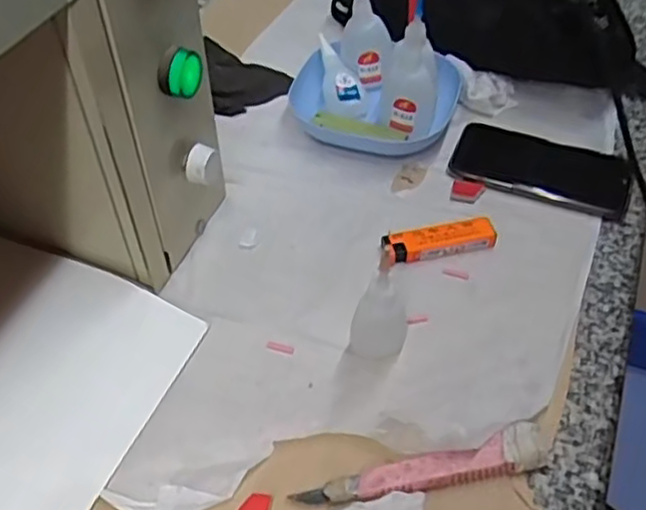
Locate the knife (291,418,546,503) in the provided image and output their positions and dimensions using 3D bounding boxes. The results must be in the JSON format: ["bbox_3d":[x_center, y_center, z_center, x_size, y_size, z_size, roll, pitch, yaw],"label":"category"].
[{"bbox_3d":[0.055,0.118,0.390,0.139,0.015,0.024,-9,50,-9],"label":"knife"}]

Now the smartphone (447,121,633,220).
[{"bbox_3d":[0.174,-0.072,0.562,0.136,0.015,0.076,18,51,14],"label":"smartphone"}]

